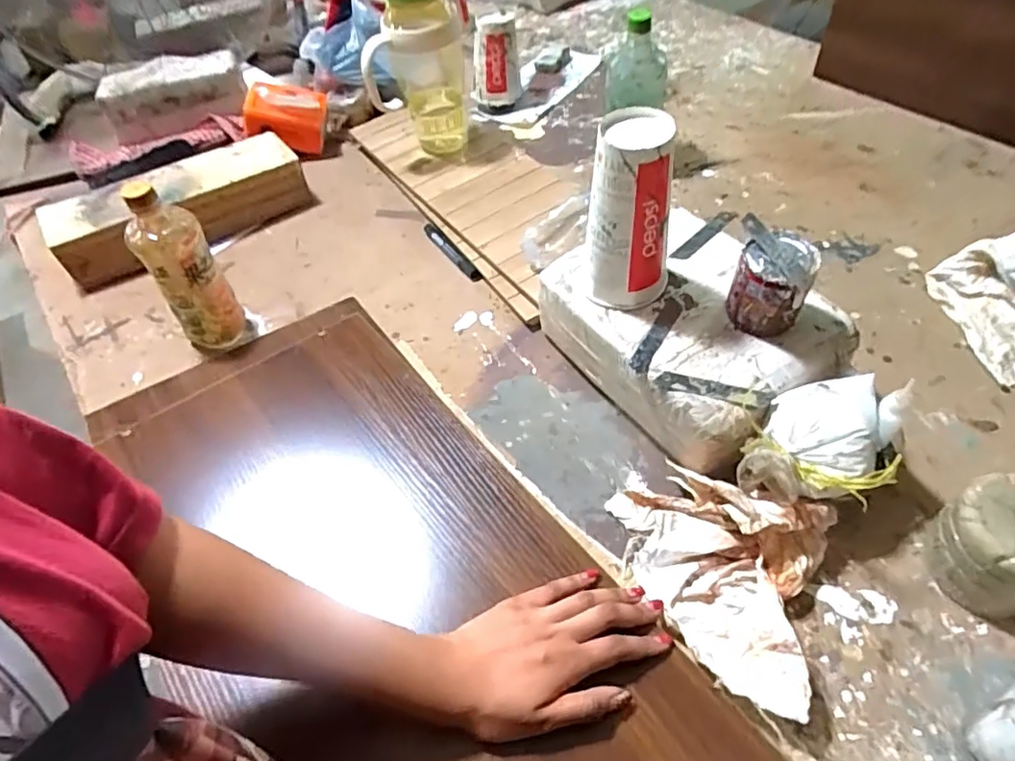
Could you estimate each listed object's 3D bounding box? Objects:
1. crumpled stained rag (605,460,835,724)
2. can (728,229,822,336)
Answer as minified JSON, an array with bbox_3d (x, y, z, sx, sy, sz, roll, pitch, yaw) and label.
[{"bbox_3d":[0.166,0.154,0.494,0.172,0.073,0.157,26,57,16],"label":"crumpled stained rag"},{"bbox_3d":[0.235,-0.086,0.536,0.066,0.076,0.060,29,58,17],"label":"can"}]

